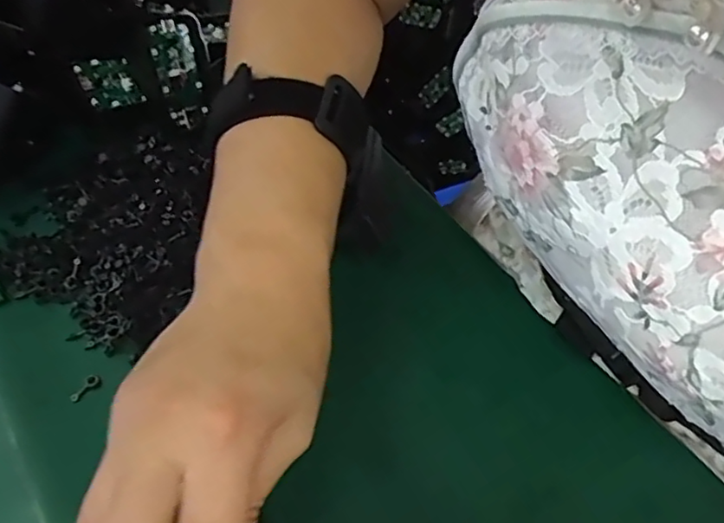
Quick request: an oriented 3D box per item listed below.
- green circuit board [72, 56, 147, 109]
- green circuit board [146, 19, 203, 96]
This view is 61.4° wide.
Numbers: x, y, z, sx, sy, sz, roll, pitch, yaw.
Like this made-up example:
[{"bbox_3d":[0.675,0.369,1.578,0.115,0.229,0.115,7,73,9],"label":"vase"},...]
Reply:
[{"bbox_3d":[-0.159,-0.112,0.382,0.039,0.004,0.033,-32,99,-48],"label":"green circuit board"},{"bbox_3d":[-0.118,-0.128,0.385,0.007,0.044,0.032,10,26,39],"label":"green circuit board"}]

